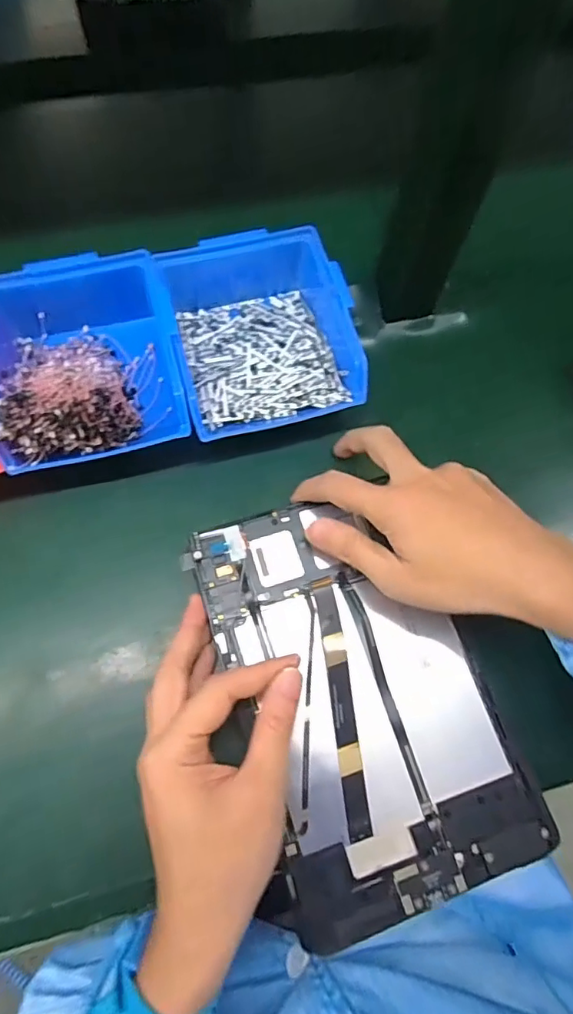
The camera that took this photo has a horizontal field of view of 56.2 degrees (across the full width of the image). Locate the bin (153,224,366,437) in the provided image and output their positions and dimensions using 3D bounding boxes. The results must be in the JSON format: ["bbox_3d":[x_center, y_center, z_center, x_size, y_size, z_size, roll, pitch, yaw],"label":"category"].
[{"bbox_3d":[-0.022,-0.132,0.394,0.125,0.058,0.154,-14,70,-9],"label":"bin"}]

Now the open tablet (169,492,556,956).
[{"bbox_3d":[0.042,0.109,0.326,0.152,0.012,0.236,-17,72,-9],"label":"open tablet"}]

